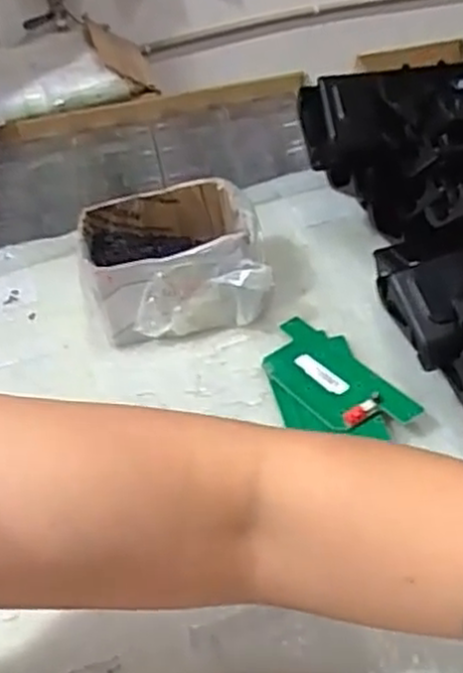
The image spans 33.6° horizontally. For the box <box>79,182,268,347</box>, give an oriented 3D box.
[{"bbox_3d":[-0.043,-0.058,0.600,0.132,0.071,0.105,-8,43,-1],"label":"box"}]

